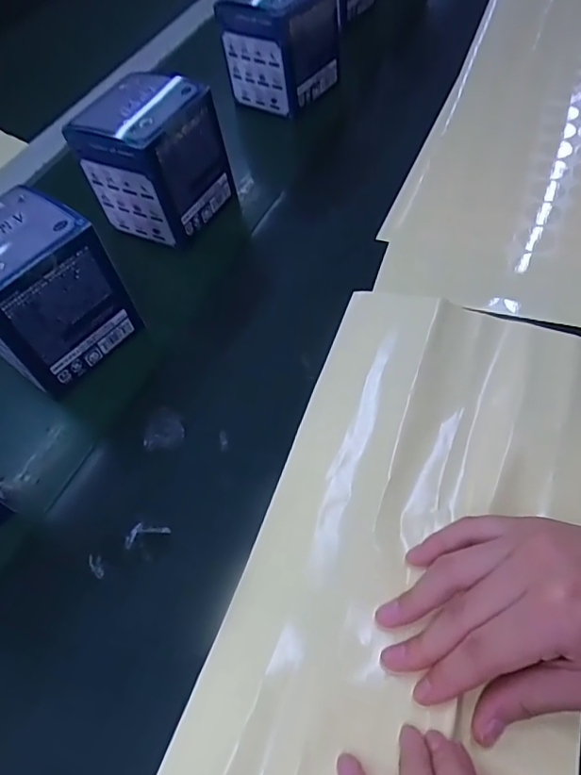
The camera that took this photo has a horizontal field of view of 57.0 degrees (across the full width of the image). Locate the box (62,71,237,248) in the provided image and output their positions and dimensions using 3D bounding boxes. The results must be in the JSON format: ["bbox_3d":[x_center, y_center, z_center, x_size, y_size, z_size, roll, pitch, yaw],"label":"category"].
[{"bbox_3d":[-0.104,-0.180,0.420,0.088,0.094,0.086,21,58,17],"label":"box"}]

